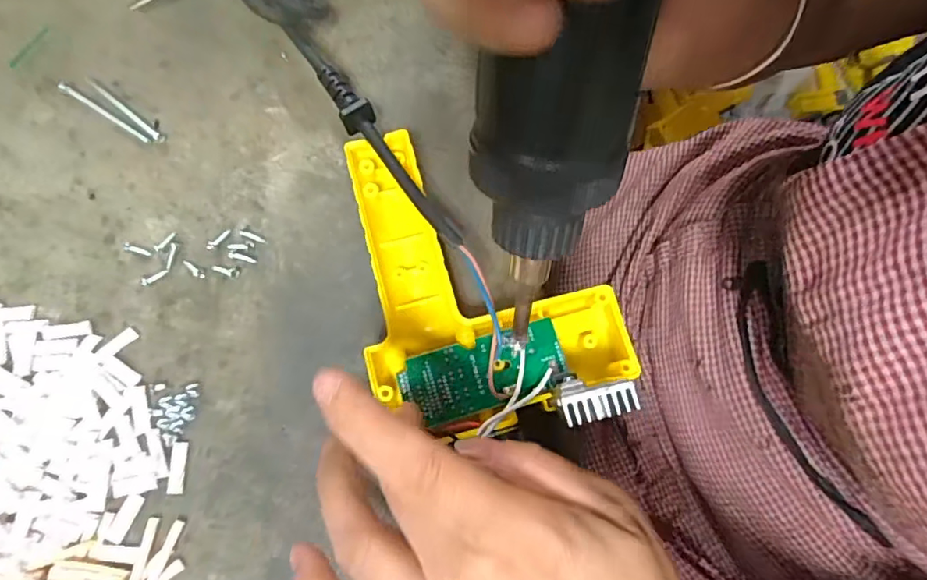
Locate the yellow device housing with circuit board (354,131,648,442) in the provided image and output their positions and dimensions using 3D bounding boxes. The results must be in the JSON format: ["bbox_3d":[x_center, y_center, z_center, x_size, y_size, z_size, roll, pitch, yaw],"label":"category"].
[{"bbox_3d":[0.013,-0.009,0.249,0.118,0.044,0.143,-7,75,-2],"label":"yellow device housing with circuit board"}]

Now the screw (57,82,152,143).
[{"bbox_3d":[-0.200,-0.098,0.296,0.065,0.006,0.006,33,78,8],"label":"screw"}]

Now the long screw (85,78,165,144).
[{"bbox_3d":[-0.190,-0.102,0.298,0.064,0.004,0.005,39,79,10],"label":"long screw"}]

